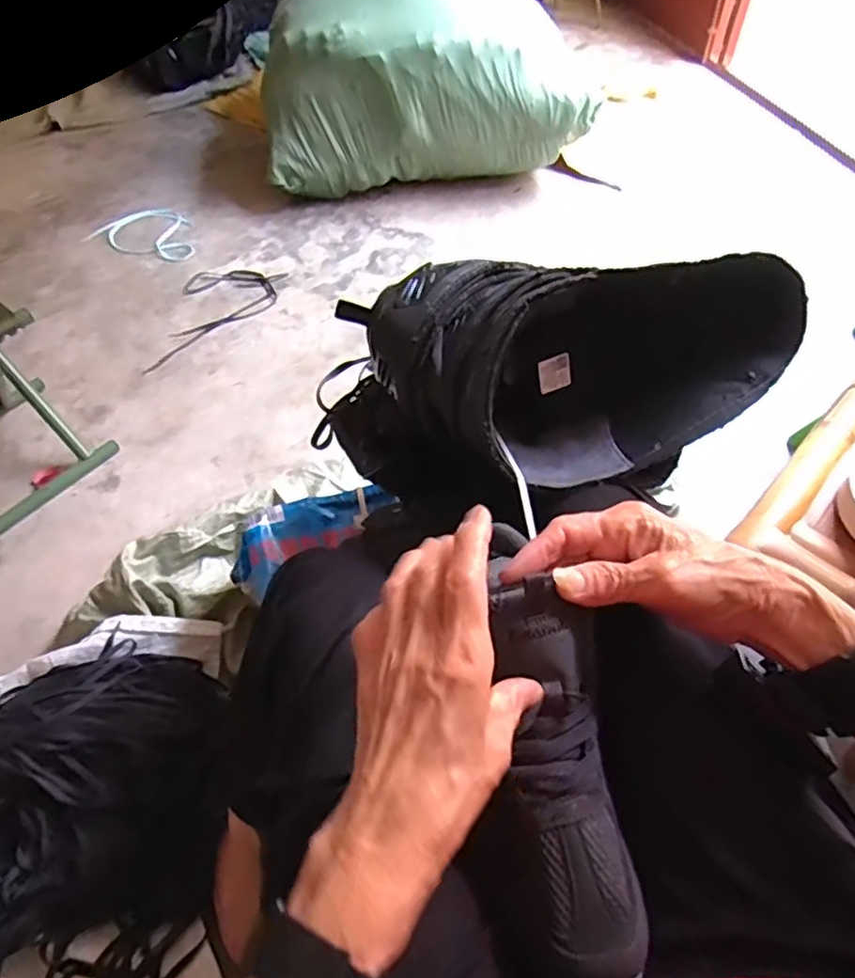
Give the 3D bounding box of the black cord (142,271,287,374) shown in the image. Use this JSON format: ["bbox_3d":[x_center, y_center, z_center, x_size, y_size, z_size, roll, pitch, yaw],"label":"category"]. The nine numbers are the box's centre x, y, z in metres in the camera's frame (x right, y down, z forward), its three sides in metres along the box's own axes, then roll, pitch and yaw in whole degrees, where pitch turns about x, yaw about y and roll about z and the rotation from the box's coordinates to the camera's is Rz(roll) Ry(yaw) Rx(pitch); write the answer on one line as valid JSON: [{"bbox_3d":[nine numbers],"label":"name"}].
[{"bbox_3d":[-0.426,-0.355,1.310,0.208,0.008,0.317,0,54,3],"label":"black cord"}]

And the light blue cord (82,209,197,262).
[{"bbox_3d":[-0.643,-0.607,1.505,0.266,0.012,0.182,20,57,16],"label":"light blue cord"}]

